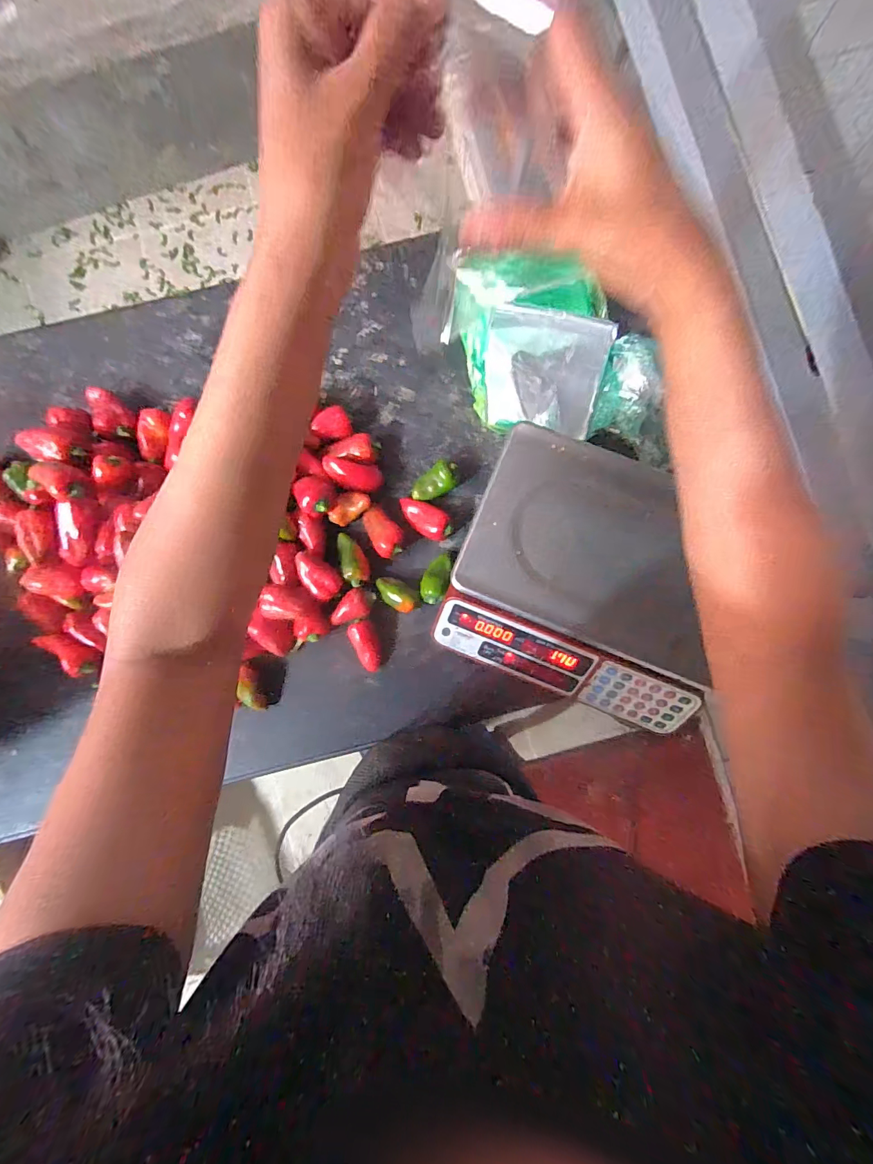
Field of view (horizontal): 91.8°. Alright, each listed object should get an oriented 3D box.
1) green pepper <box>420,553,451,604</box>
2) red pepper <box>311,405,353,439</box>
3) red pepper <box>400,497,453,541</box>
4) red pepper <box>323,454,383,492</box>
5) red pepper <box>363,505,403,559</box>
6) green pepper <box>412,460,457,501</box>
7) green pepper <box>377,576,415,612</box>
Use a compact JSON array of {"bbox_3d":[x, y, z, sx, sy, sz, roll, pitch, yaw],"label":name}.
[{"bbox_3d":[0.001,-0.004,0.618,0.039,0.036,0.071,21,87,2],"label":"green pepper"},{"bbox_3d":[-0.155,-0.233,0.634,0.052,0.034,0.044,-19,87,-1],"label":"red pepper"},{"bbox_3d":[-0.018,-0.095,0.624,0.089,0.031,0.045,36,88,2],"label":"red pepper"},{"bbox_3d":[-0.123,-0.156,0.626,0.085,0.034,0.045,10,87,1],"label":"red pepper"},{"bbox_3d":[-0.077,-0.072,0.622,0.048,0.045,0.077,-28,87,-1],"label":"red pepper"},{"bbox_3d":[-0.002,-0.145,0.625,0.071,0.035,0.041,-37,87,-2],"label":"green pepper"},{"bbox_3d":[-0.059,0.017,0.614,0.035,0.037,0.065,-39,87,-2],"label":"green pepper"}]

